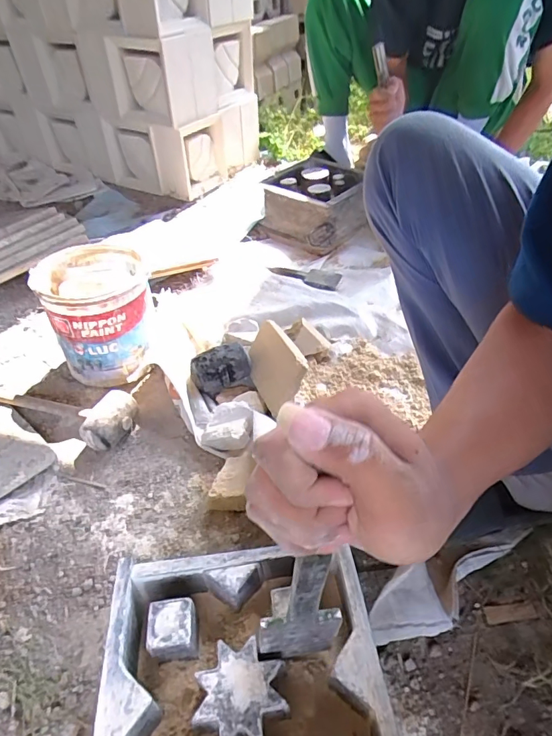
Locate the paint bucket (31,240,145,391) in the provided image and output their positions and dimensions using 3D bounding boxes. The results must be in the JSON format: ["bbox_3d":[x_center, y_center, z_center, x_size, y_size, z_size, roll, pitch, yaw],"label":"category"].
[{"bbox_3d":[-0.311,-0.093,0.815,0.173,0.185,0.175,-16,45,-14],"label":"paint bucket"}]

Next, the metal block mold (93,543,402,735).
[{"bbox_3d":[-0.026,0.273,0.384,0.225,0.062,0.220,-7,44,-5],"label":"metal block mold"}]

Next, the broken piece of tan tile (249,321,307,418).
[{"bbox_3d":[-0.005,-0.005,0.759,0.017,0.106,0.192,16,19,-27],"label":"broken piece of tan tile"}]

